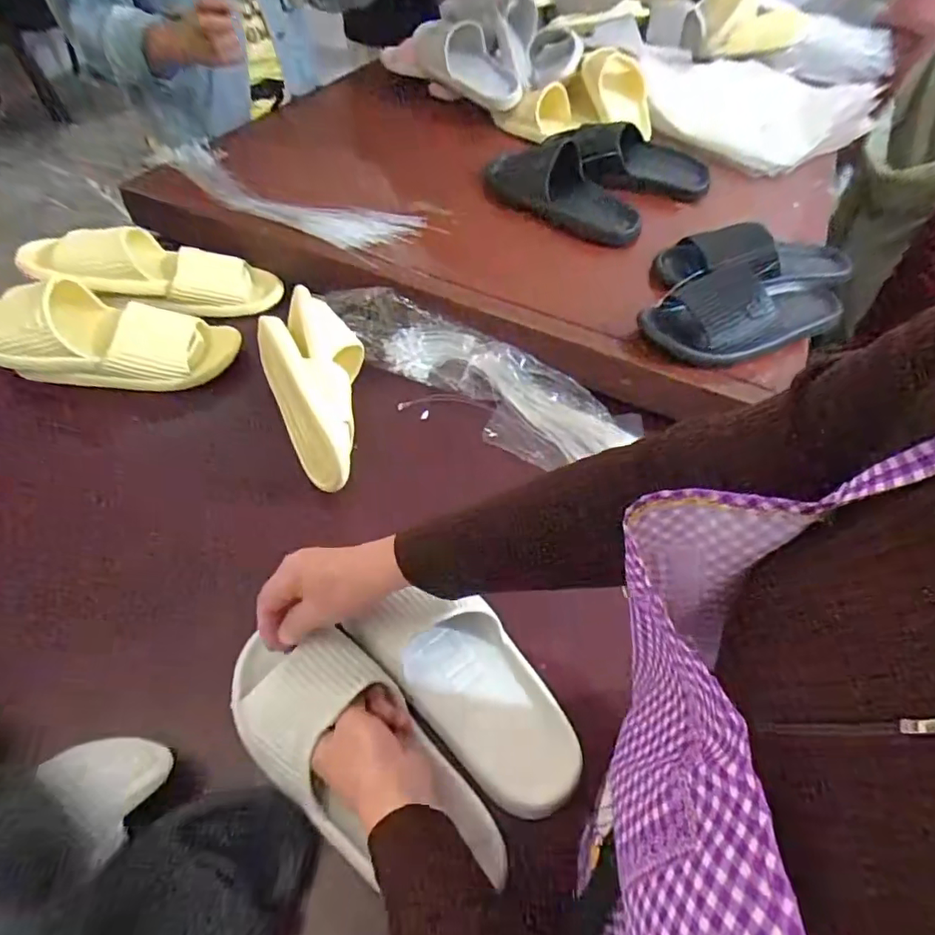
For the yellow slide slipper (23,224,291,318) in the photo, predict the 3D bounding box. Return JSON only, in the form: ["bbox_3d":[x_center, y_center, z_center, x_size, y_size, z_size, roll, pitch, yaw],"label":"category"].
[{"bbox_3d":[-0.412,-0.263,0.757,0.297,0.061,0.110,3,48,-26],"label":"yellow slide slipper"}]

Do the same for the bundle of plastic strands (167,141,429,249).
[{"bbox_3d":[-0.281,-0.403,0.847,0.422,0.022,0.131,24,53,14],"label":"bundle of plastic strands"}]

